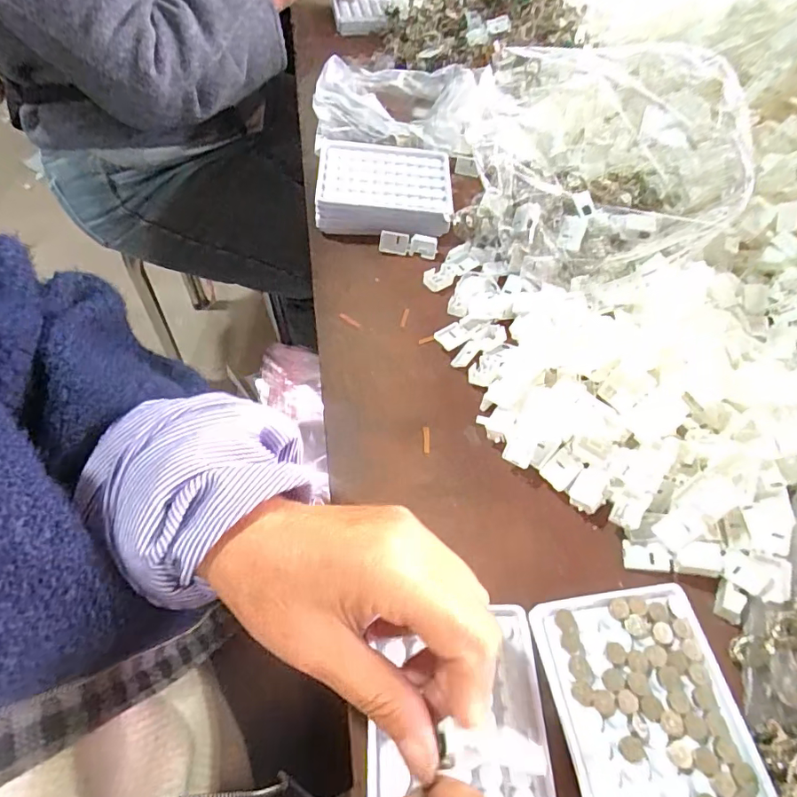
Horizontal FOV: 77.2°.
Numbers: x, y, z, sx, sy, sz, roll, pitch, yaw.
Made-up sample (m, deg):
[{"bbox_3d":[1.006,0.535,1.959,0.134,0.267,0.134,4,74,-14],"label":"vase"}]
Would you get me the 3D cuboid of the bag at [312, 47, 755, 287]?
[{"bbox_3d":[0.126,-0.283,0.529,0.295,0.080,0.376,-33,63,-22],"label":"bag"}]

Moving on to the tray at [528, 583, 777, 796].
[{"bbox_3d":[0.136,0.174,0.267,0.095,0.019,0.131,-7,57,-7],"label":"tray"}]

